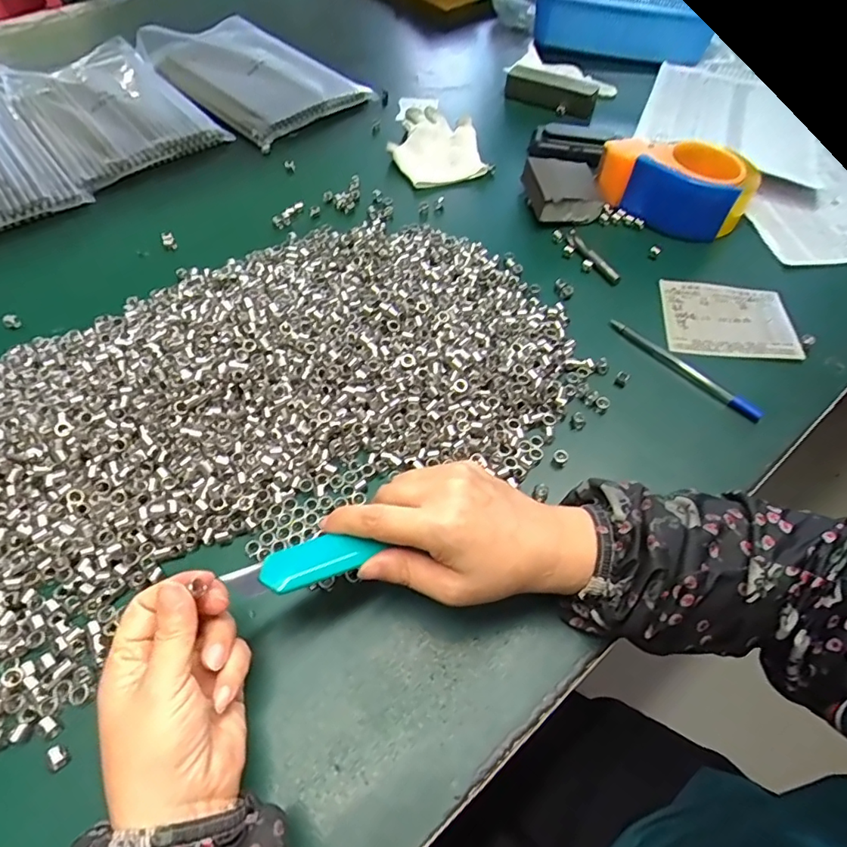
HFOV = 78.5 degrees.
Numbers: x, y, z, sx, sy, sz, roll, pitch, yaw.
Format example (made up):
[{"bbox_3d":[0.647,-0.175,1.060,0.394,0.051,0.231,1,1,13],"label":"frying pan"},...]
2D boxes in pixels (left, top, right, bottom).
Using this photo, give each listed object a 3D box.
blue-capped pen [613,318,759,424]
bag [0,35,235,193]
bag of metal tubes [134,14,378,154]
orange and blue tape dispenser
[{"bbox_3d":[0.212,-0.047,0.427,0.007,0.012,0.137,-36,63,-21],"label":"blue-capped pen"},{"bbox_3d":[-0.412,-0.413,0.665,0.182,0.024,0.328,-35,63,-21],"label":"bag"},{"bbox_3d":[-0.245,-0.492,0.717,0.185,0.024,0.325,-39,65,-23],"label":"bag of metal tubes"},{"bbox_3d":[0.246,-0.236,0.504,0.067,0.079,0.137,-35,63,-21],"label":"orange and blue tape dispenser"}]

